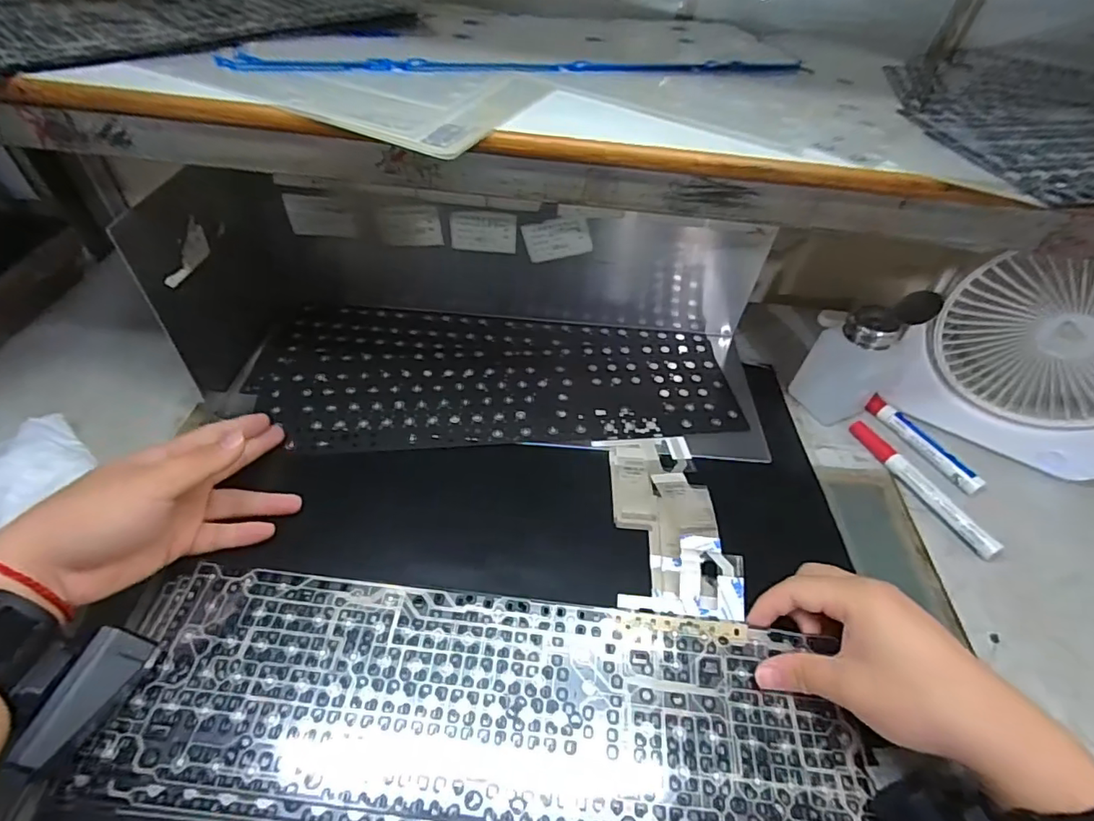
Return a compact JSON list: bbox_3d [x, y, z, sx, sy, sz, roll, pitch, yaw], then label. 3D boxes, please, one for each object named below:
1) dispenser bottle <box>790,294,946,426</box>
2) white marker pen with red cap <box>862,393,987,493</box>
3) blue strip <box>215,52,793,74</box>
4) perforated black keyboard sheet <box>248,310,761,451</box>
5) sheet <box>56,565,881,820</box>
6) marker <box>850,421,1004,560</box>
[{"bbox_3d":[0.276,-0.050,0.482,0.068,0.118,0.049,-13,49,-18],"label":"dispenser bottle"},{"bbox_3d":[0.333,0.027,0.482,0.015,0.013,0.110,-18,51,-22],"label":"white marker pen with red cap"},{"bbox_3d":[-0.003,-0.221,0.348,0.371,0.006,0.027,-7,47,-13],"label":"blue strip"},{"bbox_3d":[-0.042,-0.035,0.512,0.422,0.007,0.175,1,45,-4],"label":"perforated black keyboard sheet"},{"bbox_3d":[-0.030,0.174,0.319,0.416,0.006,0.128,6,47,1],"label":"sheet"},{"bbox_3d":[0.309,0.060,0.453,0.014,0.018,0.142,-15,50,-20],"label":"marker"}]

